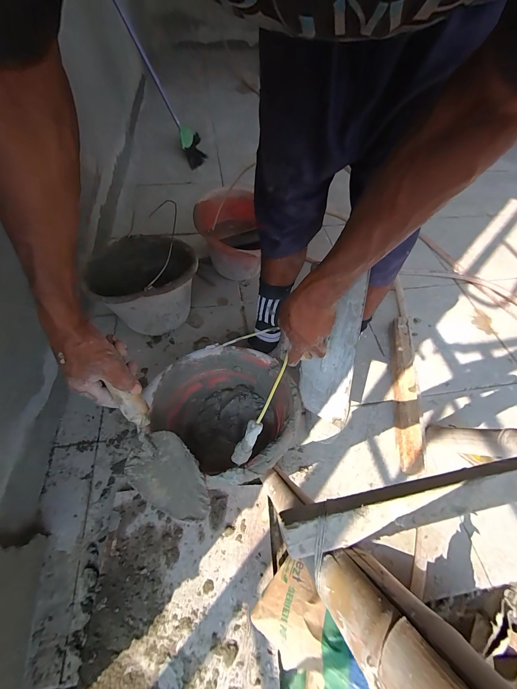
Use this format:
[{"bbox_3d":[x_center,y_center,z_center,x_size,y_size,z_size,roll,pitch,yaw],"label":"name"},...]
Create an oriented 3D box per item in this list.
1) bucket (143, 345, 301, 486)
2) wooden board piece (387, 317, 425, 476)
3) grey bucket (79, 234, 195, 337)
[{"bbox_3d":[-0.063,0.136,0.589,0.274,0.171,0.240,29,59,16],"label":"bucket"},{"bbox_3d":[0.396,0.101,0.762,0.063,0.066,0.441,11,58,5],"label":"wooden board piece"},{"bbox_3d":[-0.300,-0.169,0.806,0.246,0.223,0.236,-24,60,-19],"label":"grey bucket"}]

